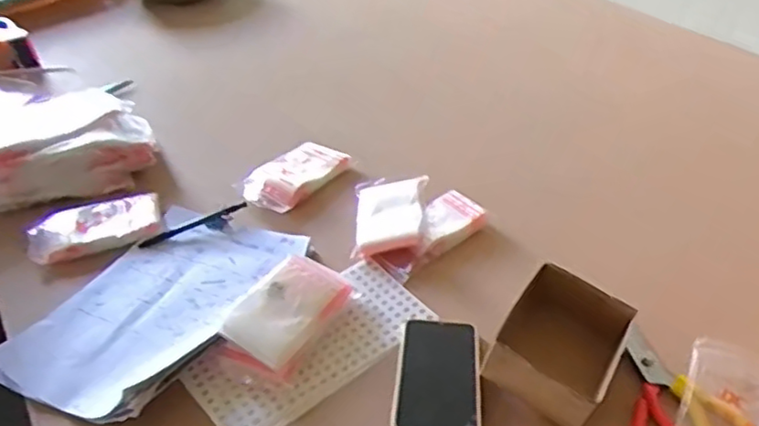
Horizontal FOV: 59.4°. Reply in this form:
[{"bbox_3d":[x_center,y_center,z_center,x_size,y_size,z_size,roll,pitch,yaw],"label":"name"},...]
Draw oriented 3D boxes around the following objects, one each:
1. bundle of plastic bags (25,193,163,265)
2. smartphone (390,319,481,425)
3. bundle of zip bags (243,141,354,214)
[{"bbox_3d":[-0.359,0.014,0.839,0.155,0.033,0.089,-13,40,-12],"label":"bundle of plastic bags"},{"bbox_3d":[0.056,0.150,0.630,0.076,0.019,0.162,0,28,7],"label":"smartphone"},{"bbox_3d":[-0.107,-0.060,0.913,0.079,0.021,0.165,27,48,32],"label":"bundle of zip bags"}]

